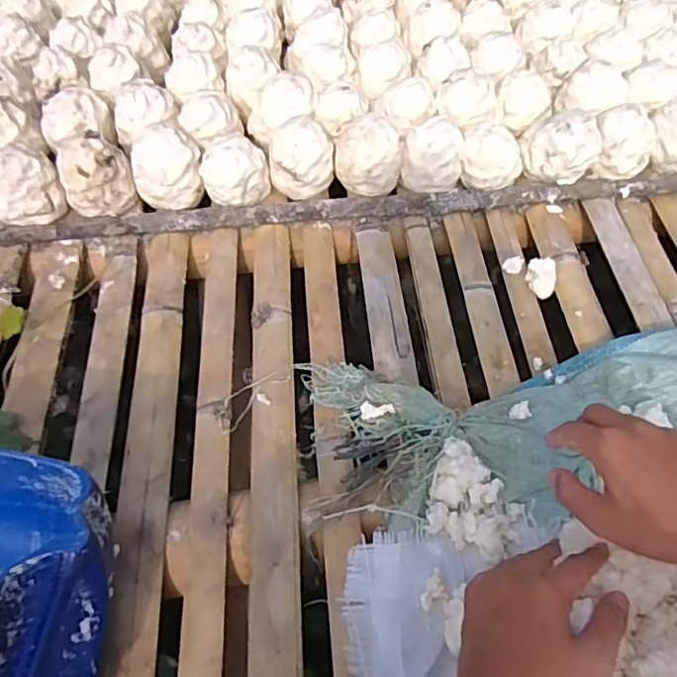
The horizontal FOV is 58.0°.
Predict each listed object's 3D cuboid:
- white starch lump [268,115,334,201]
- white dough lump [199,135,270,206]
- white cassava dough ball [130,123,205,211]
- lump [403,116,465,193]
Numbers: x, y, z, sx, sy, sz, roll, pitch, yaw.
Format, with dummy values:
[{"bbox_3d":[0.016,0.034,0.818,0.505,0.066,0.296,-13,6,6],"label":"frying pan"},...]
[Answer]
[{"bbox_3d":[-0.047,-0.241,0.788,0.081,0.088,0.081,1,58,-1],"label":"white starch lump"},{"bbox_3d":[-0.130,-0.210,0.773,0.086,0.080,0.067,-12,59,-9],"label":"white dough lump"},{"bbox_3d":[-0.220,-0.216,0.770,0.091,0.087,0.082,-18,60,-13],"label":"white cassava dough ball"},{"bbox_3d":[0.124,-0.240,0.804,0.077,0.072,0.077,8,58,3],"label":"lump"}]

